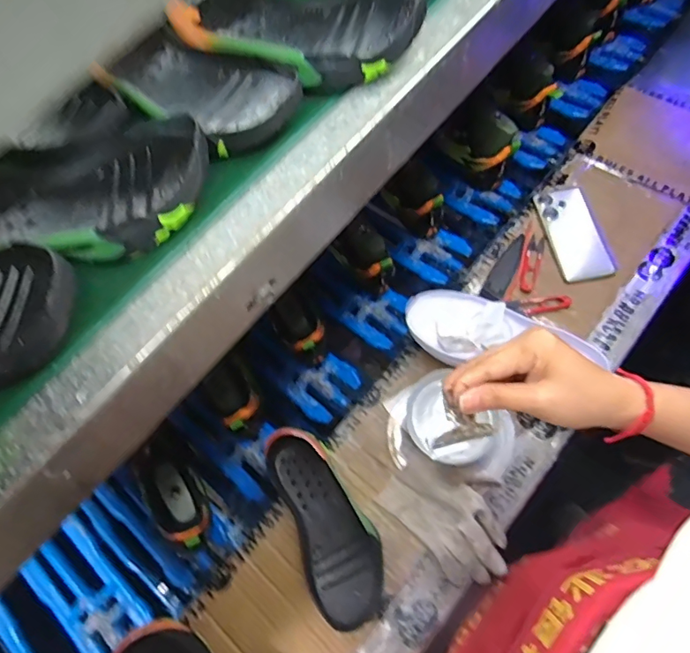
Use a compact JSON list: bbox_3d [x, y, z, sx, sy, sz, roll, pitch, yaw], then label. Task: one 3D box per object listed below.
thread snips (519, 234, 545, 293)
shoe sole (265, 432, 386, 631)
[{"bbox_3d":[0.273,-0.092,0.732,0.023,0.004,0.099,13,65,25],"label":"thread snips"},{"bbox_3d":[-0.022,0.232,0.605,0.090,0.031,0.226,-23,71,-5],"label":"shoe sole"}]

